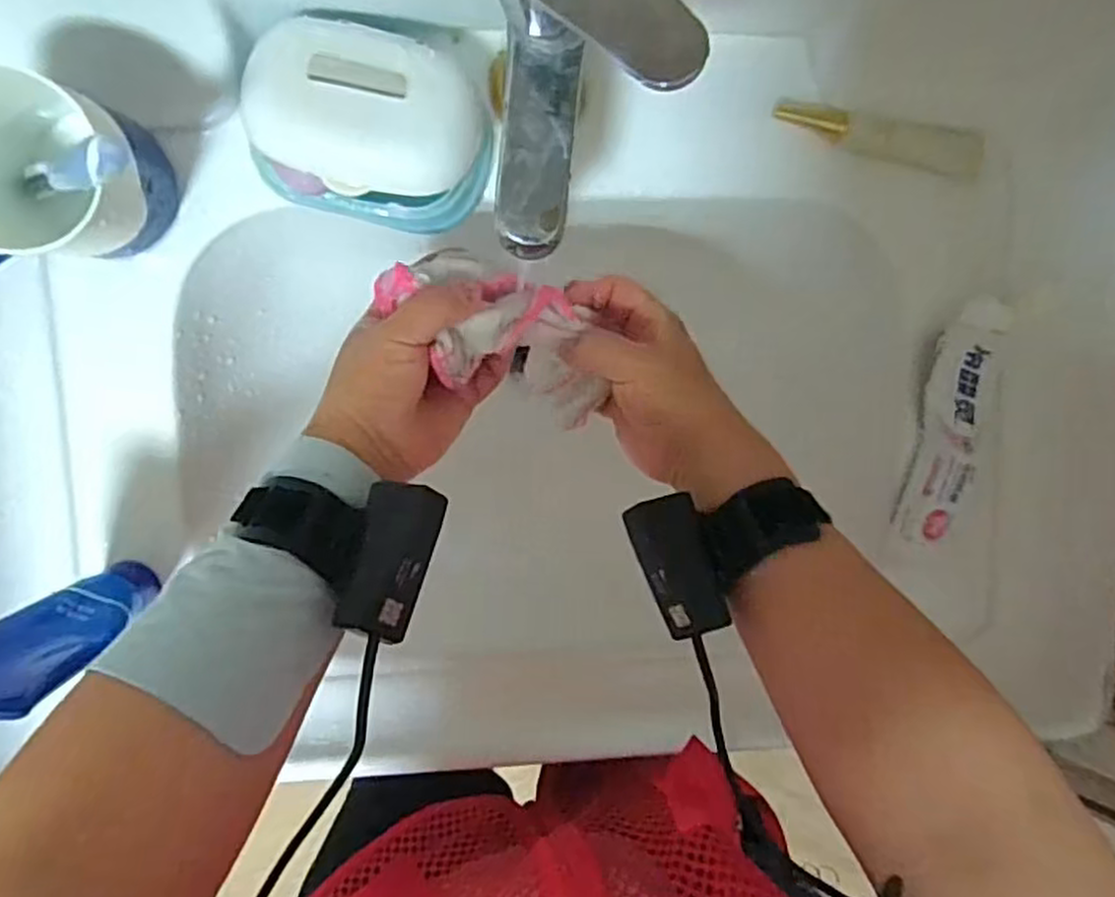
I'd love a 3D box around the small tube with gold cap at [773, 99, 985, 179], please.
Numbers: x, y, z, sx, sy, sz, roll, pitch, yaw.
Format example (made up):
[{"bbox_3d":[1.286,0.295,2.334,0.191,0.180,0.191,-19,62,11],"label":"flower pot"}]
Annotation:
[{"bbox_3d":[0.202,-0.193,0.465,0.132,0.018,0.026,8,96,-6],"label":"small tube with gold cap"}]

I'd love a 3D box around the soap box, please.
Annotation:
[{"bbox_3d":[-0.100,-0.185,0.407,0.125,0.051,0.109,9,95,-6],"label":"soap box"}]

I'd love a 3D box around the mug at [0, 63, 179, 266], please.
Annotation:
[{"bbox_3d":[-0.266,-0.134,0.392,0.085,0.097,0.107,18,95,-6],"label":"mug"}]

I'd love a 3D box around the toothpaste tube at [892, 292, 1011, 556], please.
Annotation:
[{"bbox_3d":[0.256,-0.015,0.484,0.037,0.021,0.162,9,95,-6],"label":"toothpaste tube"}]

